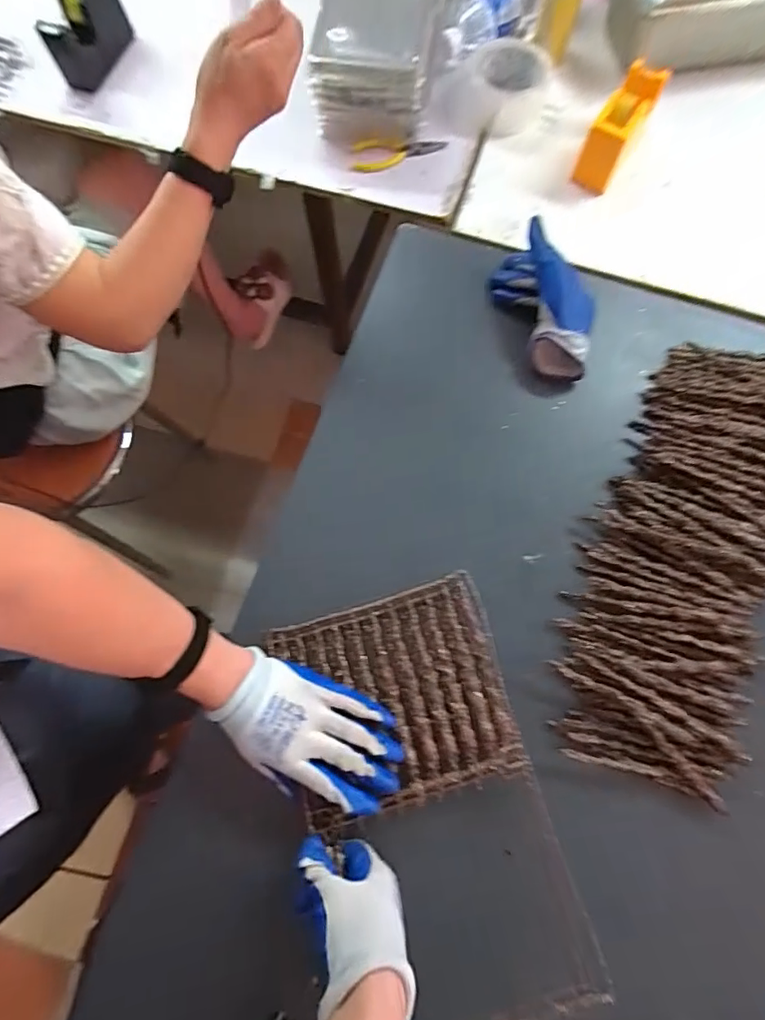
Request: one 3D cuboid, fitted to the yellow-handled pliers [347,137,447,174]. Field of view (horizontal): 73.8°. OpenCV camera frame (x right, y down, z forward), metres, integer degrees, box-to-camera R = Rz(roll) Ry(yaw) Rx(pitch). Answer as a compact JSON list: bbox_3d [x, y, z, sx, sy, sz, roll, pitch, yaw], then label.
[{"bbox_3d":[0.022,-0.501,0.714,0.134,0.010,0.055,-6,75,-1],"label":"yellow-handled pliers"}]

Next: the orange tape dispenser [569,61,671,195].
[{"bbox_3d":[0.310,-0.500,0.669,0.052,0.081,0.136,31,77,8],"label":"orange tape dispenser"}]

